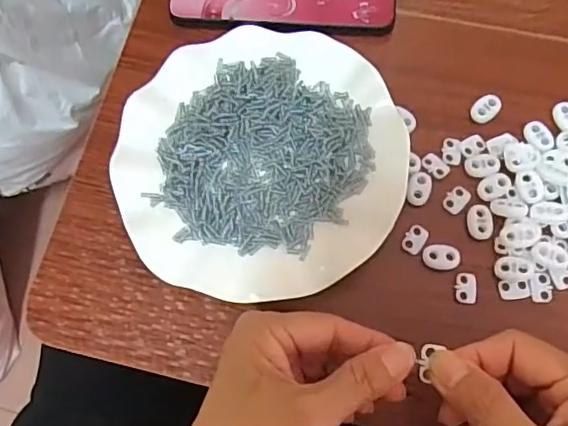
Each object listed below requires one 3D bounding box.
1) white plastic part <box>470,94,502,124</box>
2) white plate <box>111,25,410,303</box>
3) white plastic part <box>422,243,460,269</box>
[{"bbox_3d":[0.139,-0.072,0.395,0.016,0.007,0.022,41,81,11],"label":"white plastic part"},{"bbox_3d":[-0.016,-0.037,0.376,0.181,0.026,0.181,0,76,2],"label":"white plate"},{"bbox_3d":[0.100,0.027,0.361,0.022,0.004,0.016,1,76,2],"label":"white plastic part"}]

